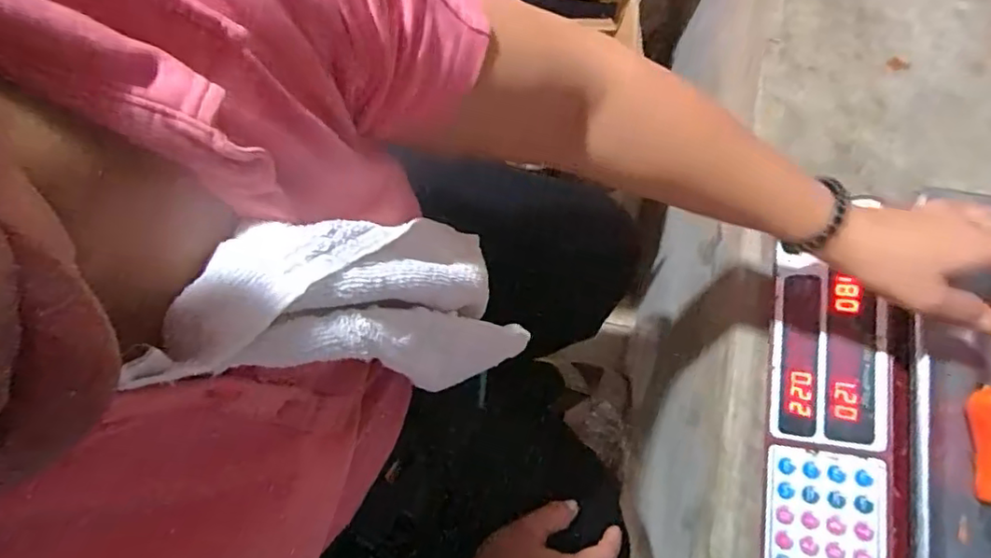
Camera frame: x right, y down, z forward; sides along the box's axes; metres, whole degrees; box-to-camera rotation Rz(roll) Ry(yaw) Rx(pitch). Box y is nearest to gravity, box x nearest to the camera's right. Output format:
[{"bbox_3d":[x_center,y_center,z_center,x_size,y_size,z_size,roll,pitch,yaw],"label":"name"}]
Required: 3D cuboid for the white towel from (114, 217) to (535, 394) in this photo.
[{"bbox_3d":[-0.041,0.014,0.272,0.059,0.226,0.061,-22,75,24],"label":"white towel"}]

